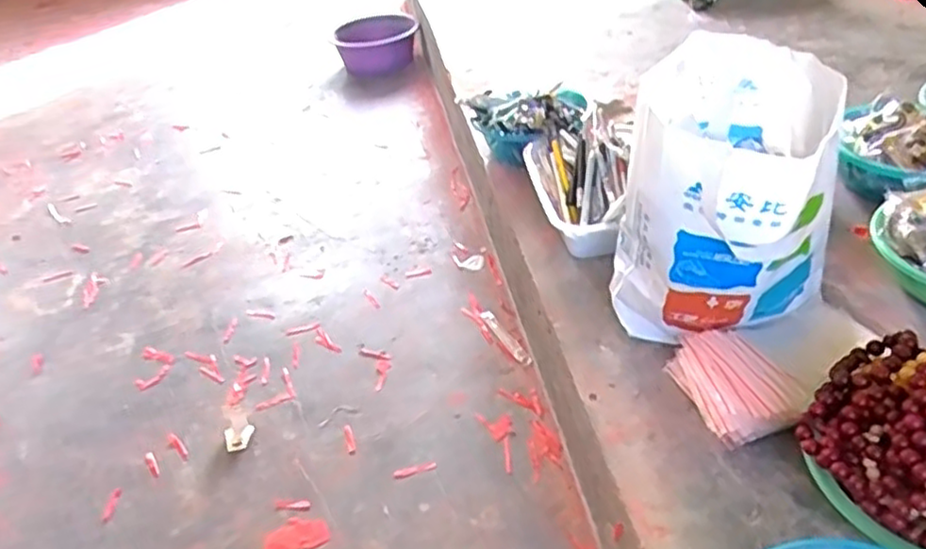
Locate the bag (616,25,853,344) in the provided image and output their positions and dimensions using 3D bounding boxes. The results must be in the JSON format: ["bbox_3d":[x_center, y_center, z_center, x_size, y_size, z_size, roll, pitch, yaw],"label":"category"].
[{"bbox_3d":[0.298,-0.072,0.799,0.209,0.308,0.234,26,49,35],"label":"bag"}]

